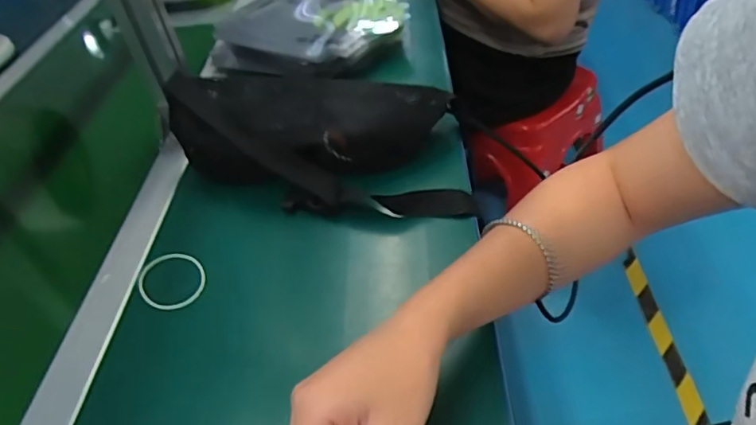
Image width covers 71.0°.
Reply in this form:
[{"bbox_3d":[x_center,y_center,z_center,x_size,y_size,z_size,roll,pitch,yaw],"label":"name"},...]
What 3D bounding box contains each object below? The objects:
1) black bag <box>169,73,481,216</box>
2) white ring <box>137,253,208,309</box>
[{"bbox_3d":[-0.064,-0.070,0.513,0.276,0.080,0.143,-3,42,8],"label":"black bag"},{"bbox_3d":[-0.174,0.056,0.446,0.052,0.005,0.061,-31,46,-22],"label":"white ring"}]

